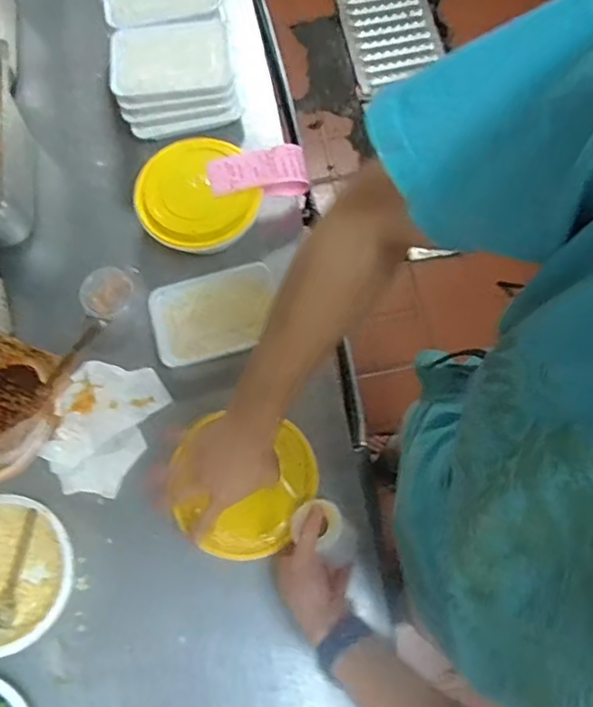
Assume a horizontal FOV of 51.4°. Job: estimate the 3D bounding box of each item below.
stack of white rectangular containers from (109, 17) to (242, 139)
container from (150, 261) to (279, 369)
[{"bbox_3d":[-0.172,-0.397,0.888,0.169,0.091,0.119,-6,72,0],"label":"stack of white rectangular containers"},{"bbox_3d":[-0.106,-0.052,0.811,0.163,0.041,0.111,-14,72,-2],"label":"container"}]

